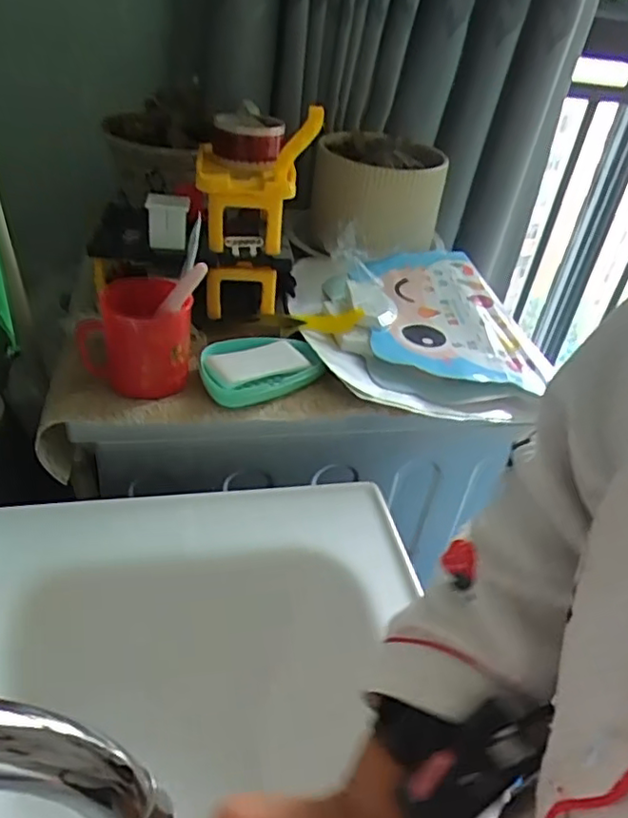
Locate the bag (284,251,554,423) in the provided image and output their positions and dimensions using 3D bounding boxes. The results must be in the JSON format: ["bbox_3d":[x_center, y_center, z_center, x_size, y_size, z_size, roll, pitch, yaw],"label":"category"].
[{"bbox_3d":[0.117,-0.106,0.772,0.267,0.048,0.333,-2,38,-12],"label":"bag"}]

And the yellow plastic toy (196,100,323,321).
[{"bbox_3d":[-0.070,-0.227,0.731,0.127,0.210,0.109,2,37,-7],"label":"yellow plastic toy"}]

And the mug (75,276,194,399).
[{"bbox_3d":[-0.179,-0.076,0.621,0.102,0.101,0.098,-6,39,-18],"label":"mug"}]

